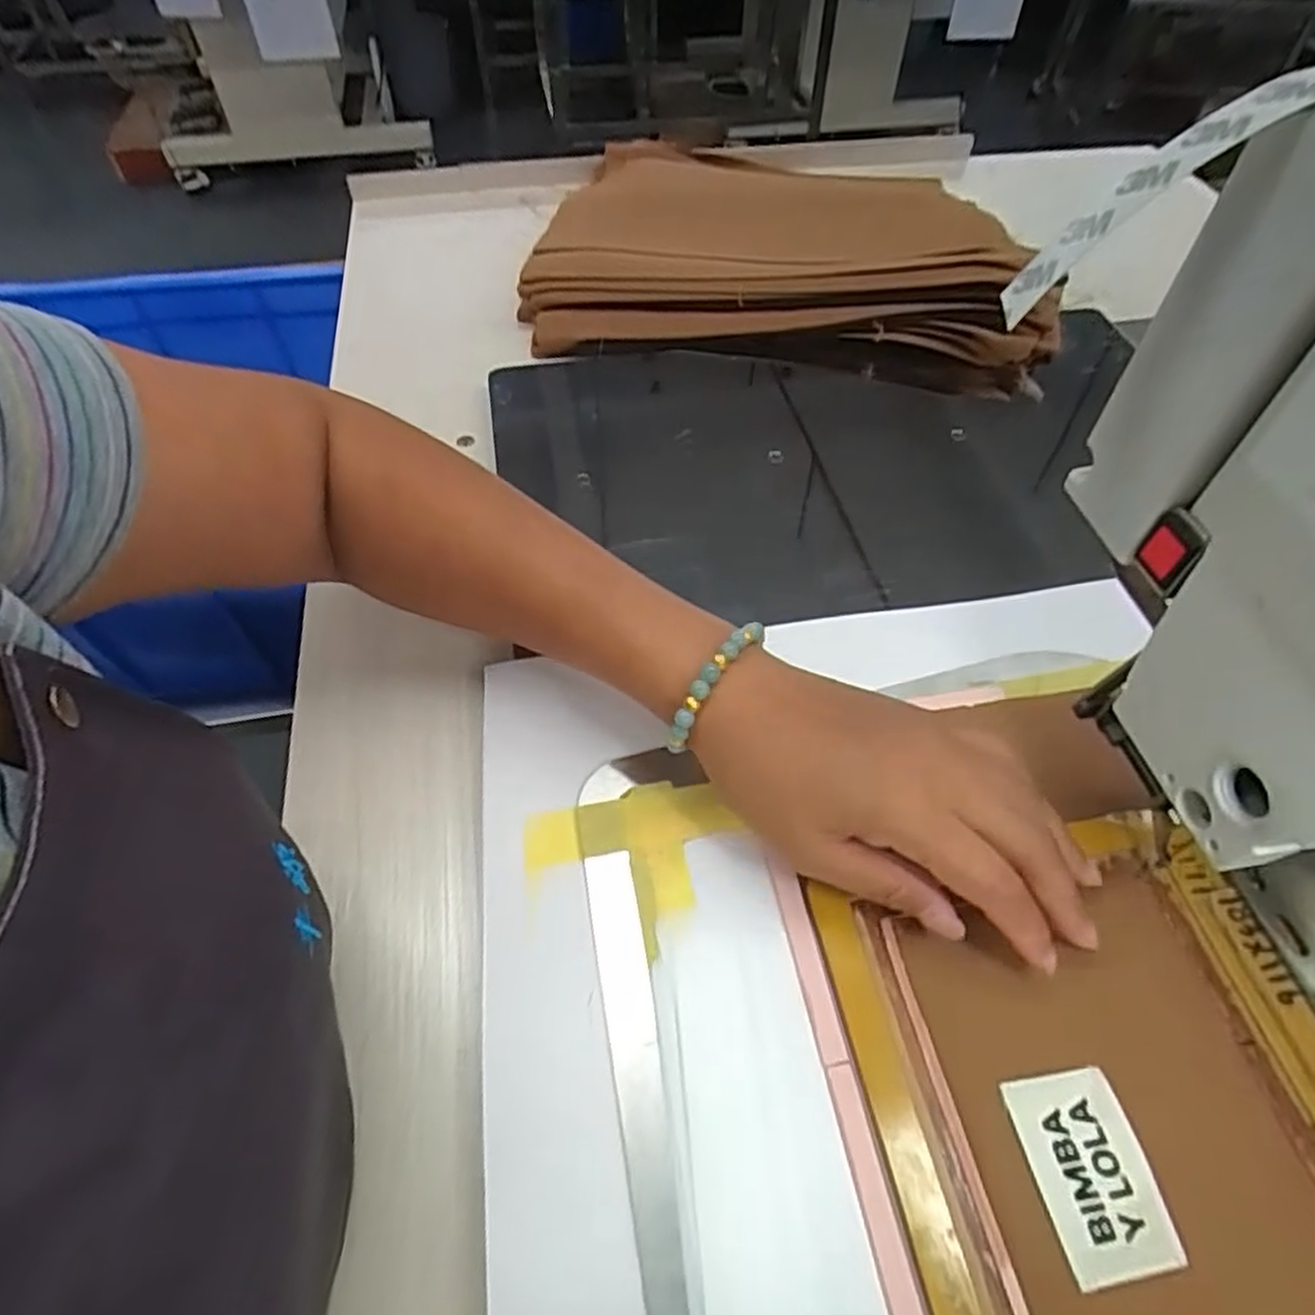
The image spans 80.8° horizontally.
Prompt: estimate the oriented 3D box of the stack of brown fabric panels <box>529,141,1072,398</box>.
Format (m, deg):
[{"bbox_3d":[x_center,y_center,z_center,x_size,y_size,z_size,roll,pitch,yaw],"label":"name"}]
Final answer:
[{"bbox_3d":[0.097,-0.340,0.626,0.382,0.058,0.331,8,55,5],"label":"stack of brown fabric panels"}]

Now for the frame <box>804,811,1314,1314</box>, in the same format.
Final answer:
[{"bbox_3d":[0.161,0.168,0.262,0.167,0.010,0.222,-9,53,-5],"label":"frame"}]

